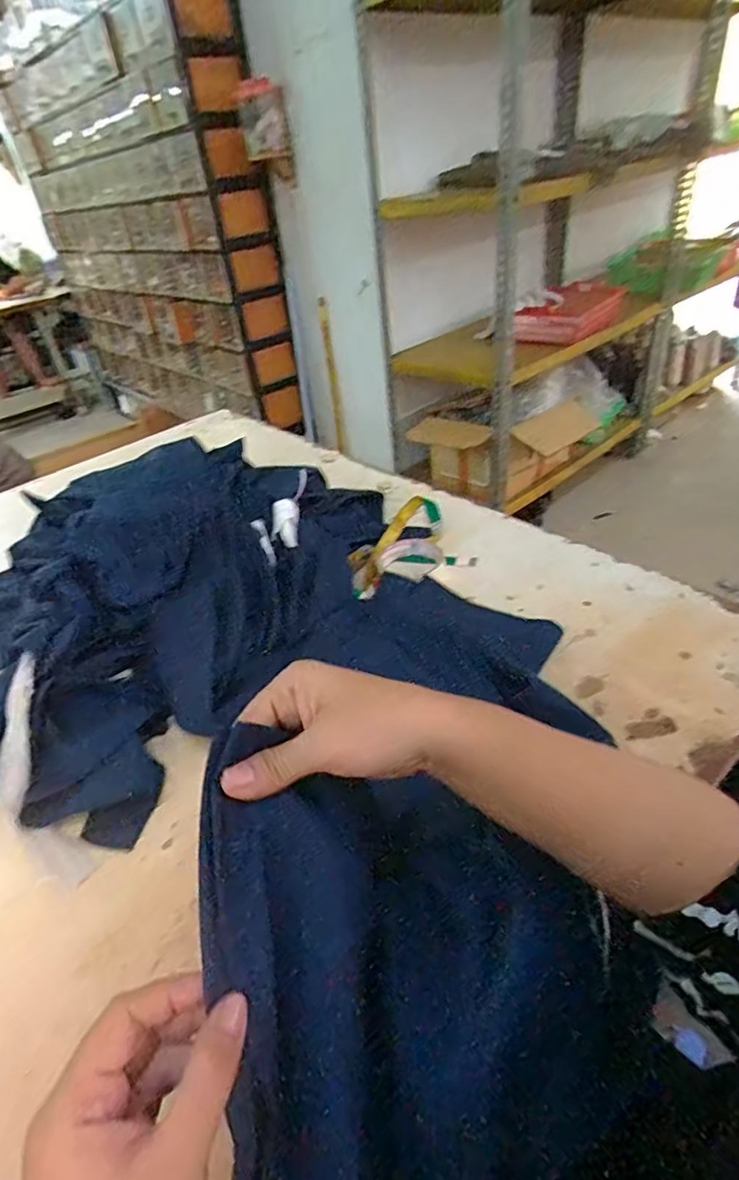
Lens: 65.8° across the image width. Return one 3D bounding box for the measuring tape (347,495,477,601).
[{"bbox_3d":[0.037,-0.057,0.743,0.163,0.026,0.172,-6,37,4],"label":"measuring tape"}]

